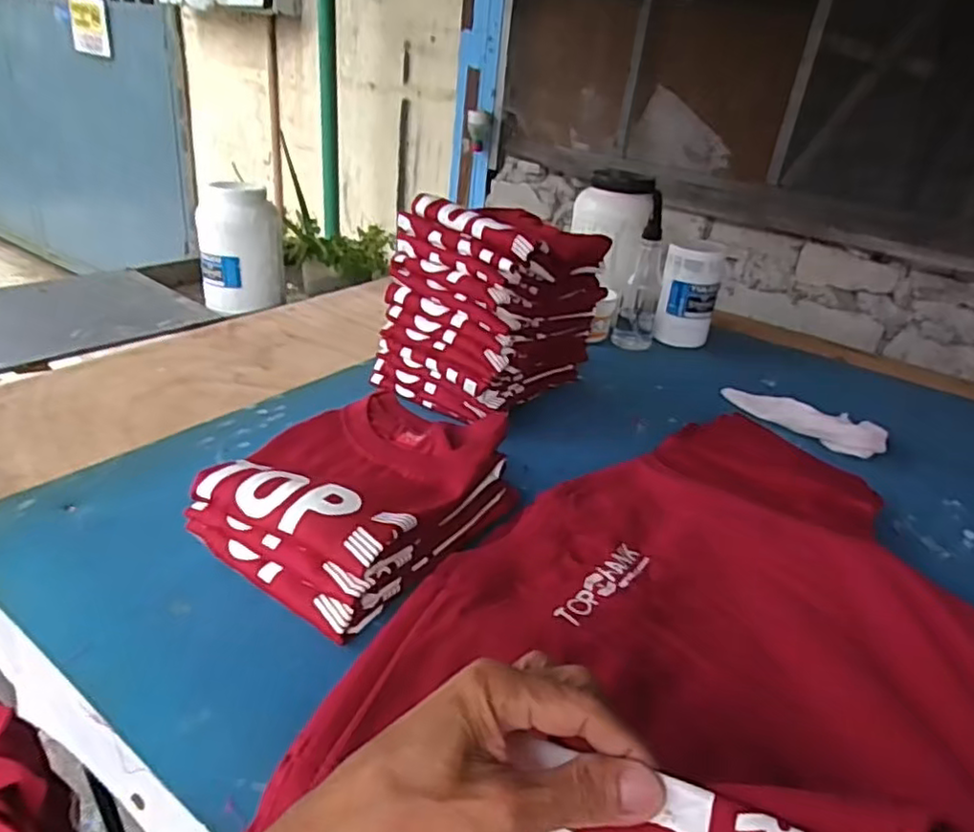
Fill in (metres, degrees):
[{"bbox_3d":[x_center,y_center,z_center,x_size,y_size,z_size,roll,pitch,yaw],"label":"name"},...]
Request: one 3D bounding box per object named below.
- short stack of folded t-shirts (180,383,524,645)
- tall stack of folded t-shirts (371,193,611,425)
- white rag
[{"bbox_3d":[-0.113,0.075,0.612,0.192,0.090,0.249,25,33,30],"label":"short stack of folded t-shirts"},{"bbox_3d":[0.015,-0.149,0.895,0.196,0.245,0.269,24,33,29],"label":"tall stack of folded t-shirts"},{"bbox_3d":[0.426,0.005,0.899,0.219,0.041,0.061,26,34,32],"label":"white rag"}]

